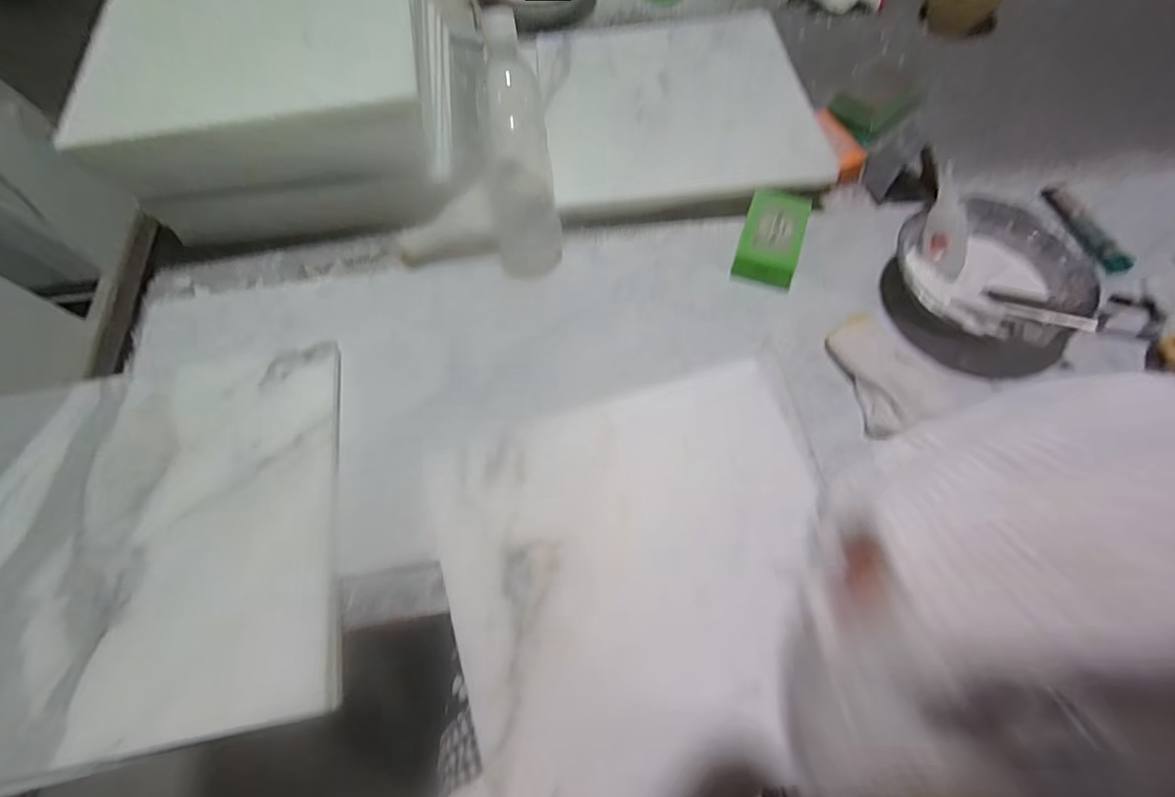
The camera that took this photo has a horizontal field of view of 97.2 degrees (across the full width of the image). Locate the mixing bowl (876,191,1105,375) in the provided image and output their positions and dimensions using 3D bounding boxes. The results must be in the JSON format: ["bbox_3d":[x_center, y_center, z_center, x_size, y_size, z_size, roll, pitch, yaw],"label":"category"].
[{"bbox_3d":[0.369,-0.104,0.480,0.149,0.052,0.157,0,62,1],"label":"mixing bowl"}]

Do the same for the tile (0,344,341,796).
[{"bbox_3d":[-0.350,0.109,0.404,0.300,0.016,0.298,-11,63,-5],"label":"tile"}]

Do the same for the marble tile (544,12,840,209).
[{"bbox_3d":[0.101,-0.345,0.611,0.298,0.026,0.302,-6,65,-2],"label":"marble tile"}]

